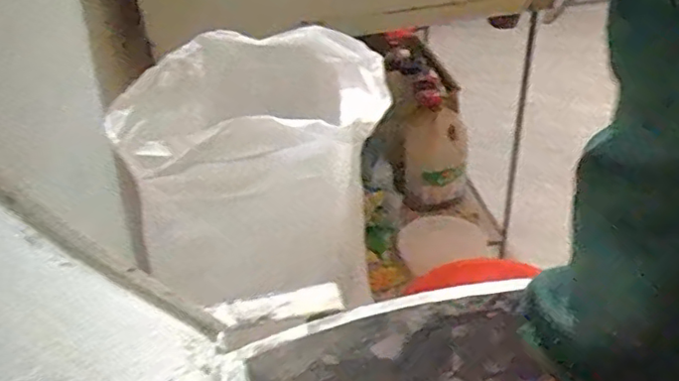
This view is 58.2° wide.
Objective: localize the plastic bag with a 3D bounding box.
[{"bbox_3d":[-0.096,-0.059,0.736,0.283,0.188,0.303,0,33,8],"label":"plastic bag"}]

